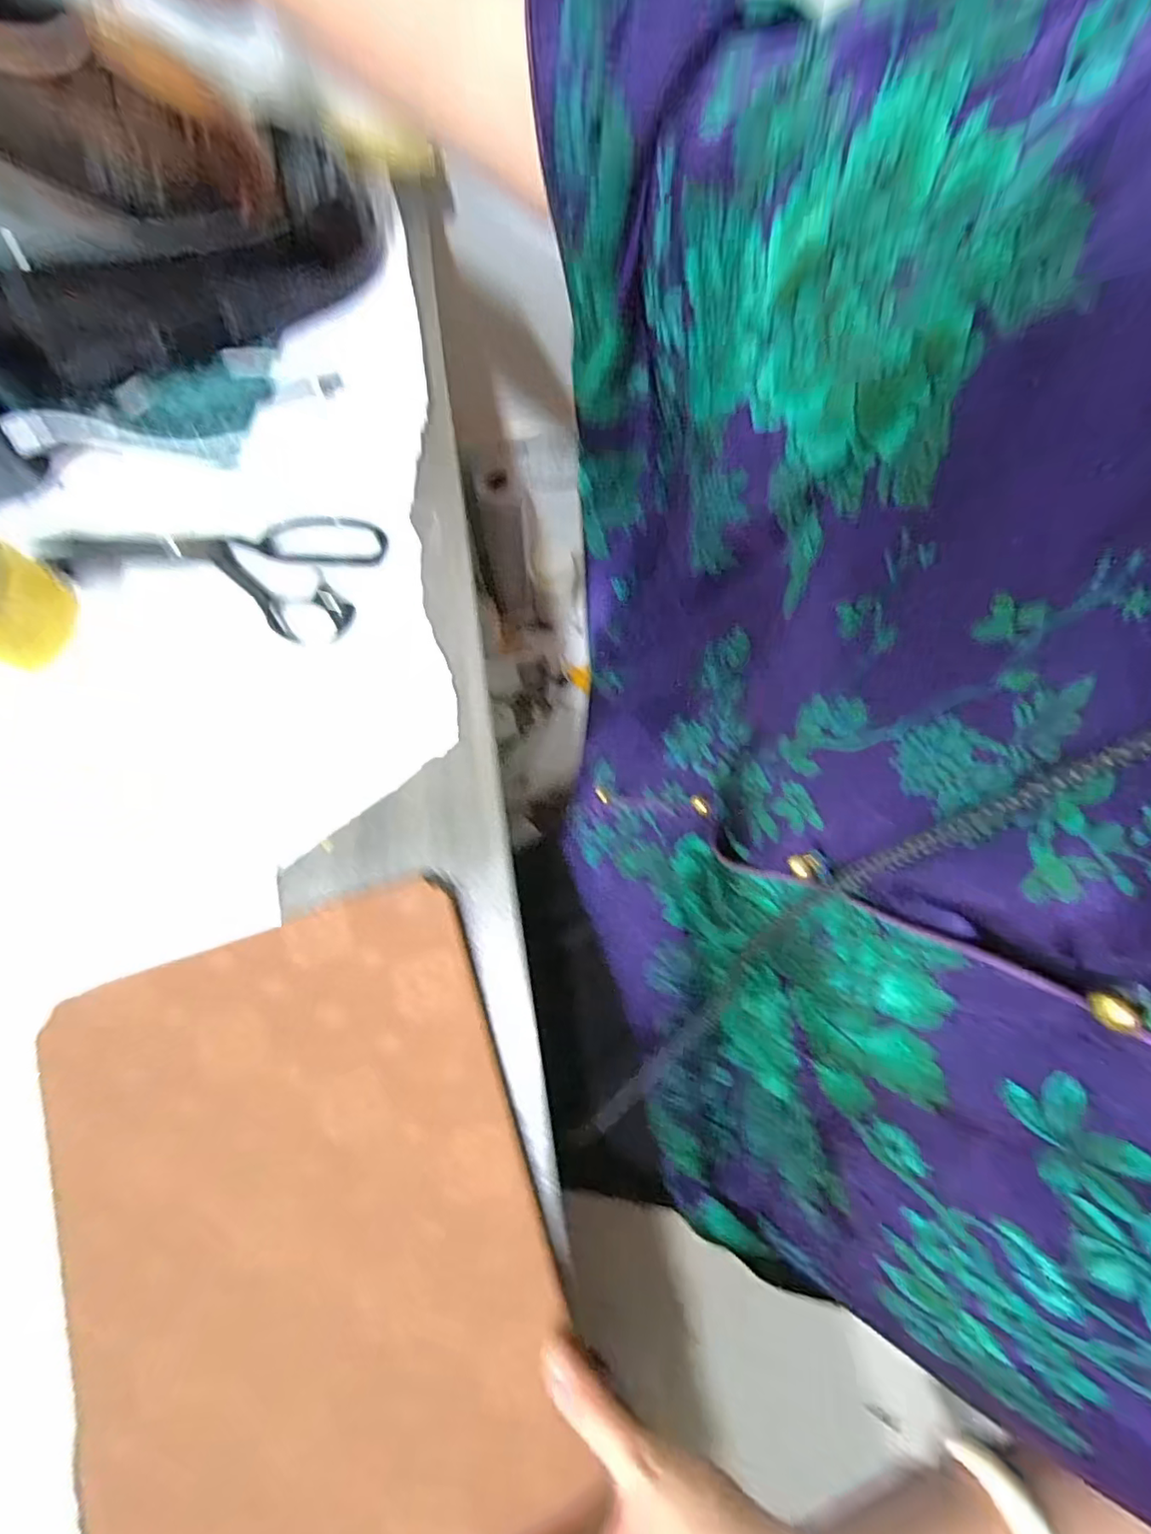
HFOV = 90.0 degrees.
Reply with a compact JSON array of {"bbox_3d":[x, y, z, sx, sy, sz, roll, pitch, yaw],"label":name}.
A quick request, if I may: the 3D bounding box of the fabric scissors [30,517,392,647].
[{"bbox_3d":[-0.252,-0.153,0.400,0.221,0.014,0.097,16,79,2],"label":"fabric scissors"}]

